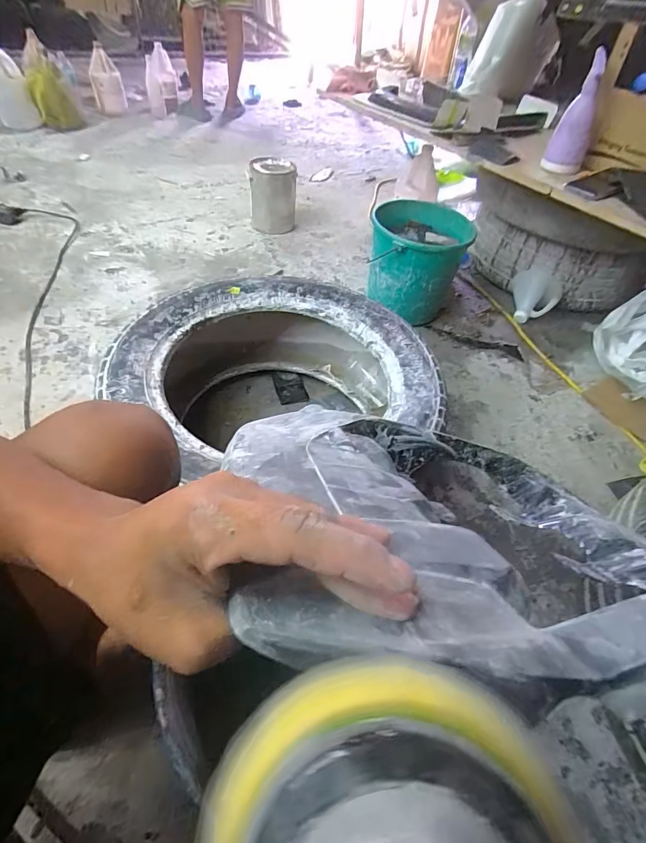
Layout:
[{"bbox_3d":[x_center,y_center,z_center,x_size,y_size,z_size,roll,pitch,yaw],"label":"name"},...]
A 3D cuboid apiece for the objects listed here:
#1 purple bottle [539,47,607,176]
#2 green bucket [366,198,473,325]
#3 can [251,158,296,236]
[{"bbox_3d":[0.568,-0.673,0.912,0.085,0.187,0.066,27,51,18],"label":"purple bottle"},{"bbox_3d":[0.257,-0.443,1.195,0.260,0.260,0.247,16,48,8],"label":"green bucket"},{"bbox_3d":[-0.178,-0.802,1.485,0.155,0.204,0.145,-2,48,-8],"label":"can"}]

